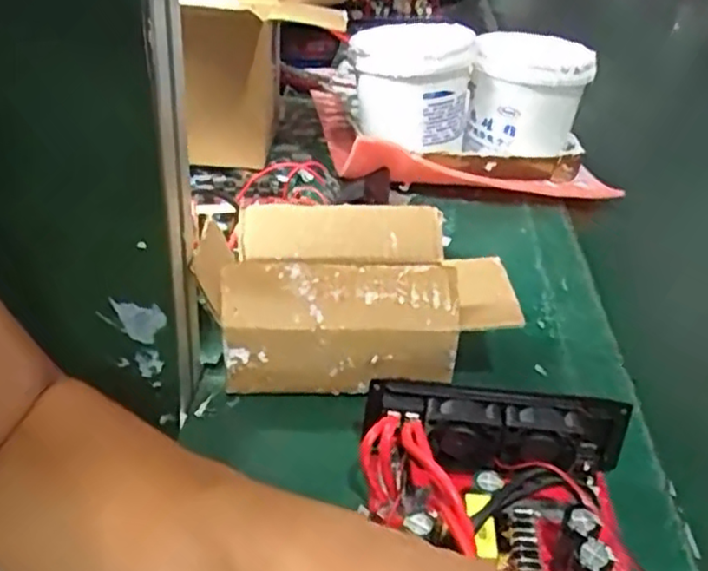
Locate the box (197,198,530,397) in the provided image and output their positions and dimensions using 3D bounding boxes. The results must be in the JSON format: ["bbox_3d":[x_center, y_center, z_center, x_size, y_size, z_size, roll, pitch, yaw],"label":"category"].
[{"bbox_3d":[0.001,0.010,0.466,0.198,0.083,0.116,3,33,-3],"label":"box"}]

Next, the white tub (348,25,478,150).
[{"bbox_3d":[0.057,-0.200,0.702,0.120,0.109,0.128,8,33,5],"label":"white tub"}]

